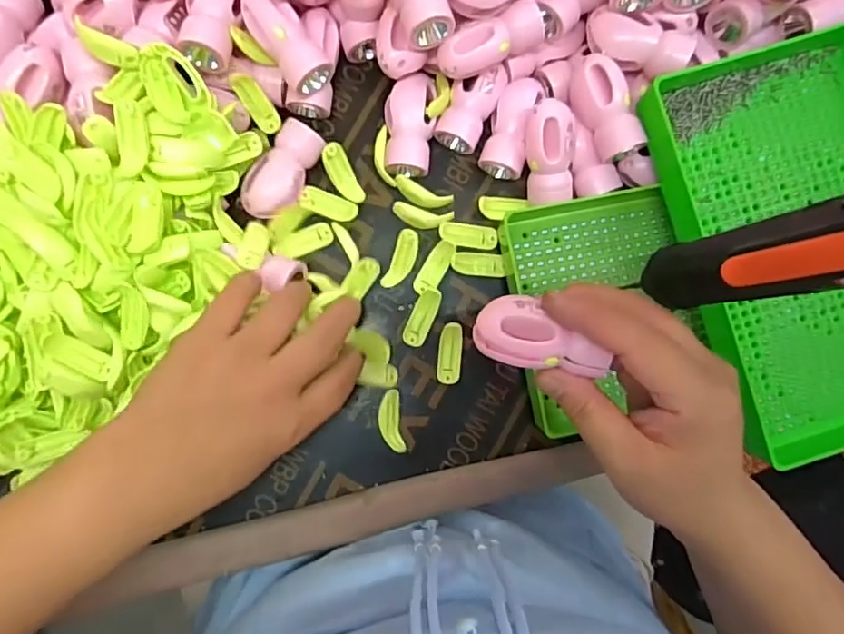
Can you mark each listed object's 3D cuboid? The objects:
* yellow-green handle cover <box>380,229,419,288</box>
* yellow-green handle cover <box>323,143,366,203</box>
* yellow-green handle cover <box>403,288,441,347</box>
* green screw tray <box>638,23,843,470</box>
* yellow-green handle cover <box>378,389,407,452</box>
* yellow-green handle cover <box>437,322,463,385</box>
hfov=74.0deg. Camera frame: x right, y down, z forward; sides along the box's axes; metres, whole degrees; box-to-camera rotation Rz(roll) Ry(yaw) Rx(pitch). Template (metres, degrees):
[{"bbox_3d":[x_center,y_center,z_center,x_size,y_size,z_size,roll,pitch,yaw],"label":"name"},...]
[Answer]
[{"bbox_3d":[-0.013,-0.039,0.382,0.016,0.010,0.041,22,88,-3],"label":"yellow-green handle cover"},{"bbox_3d":[-0.054,-0.097,0.385,0.016,0.007,0.043,-28,102,-6],"label":"yellow-green handle cover"},{"bbox_3d":[0.000,0.000,0.387,0.015,0.008,0.042,22,88,-3],"label":"yellow-green handle cover"},{"bbox_3d":[0.242,-0.043,0.350,0.150,0.033,0.255,-16,90,-4],"label":"green screw tray"},{"bbox_3d":[-0.021,0.071,0.381,0.016,0.012,0.042,-7,90,-4],"label":"yellow-green handle cover"},{"bbox_3d":[0.020,0.025,0.389,0.016,0.006,0.042,5,89,-4],"label":"yellow-green handle cover"}]

